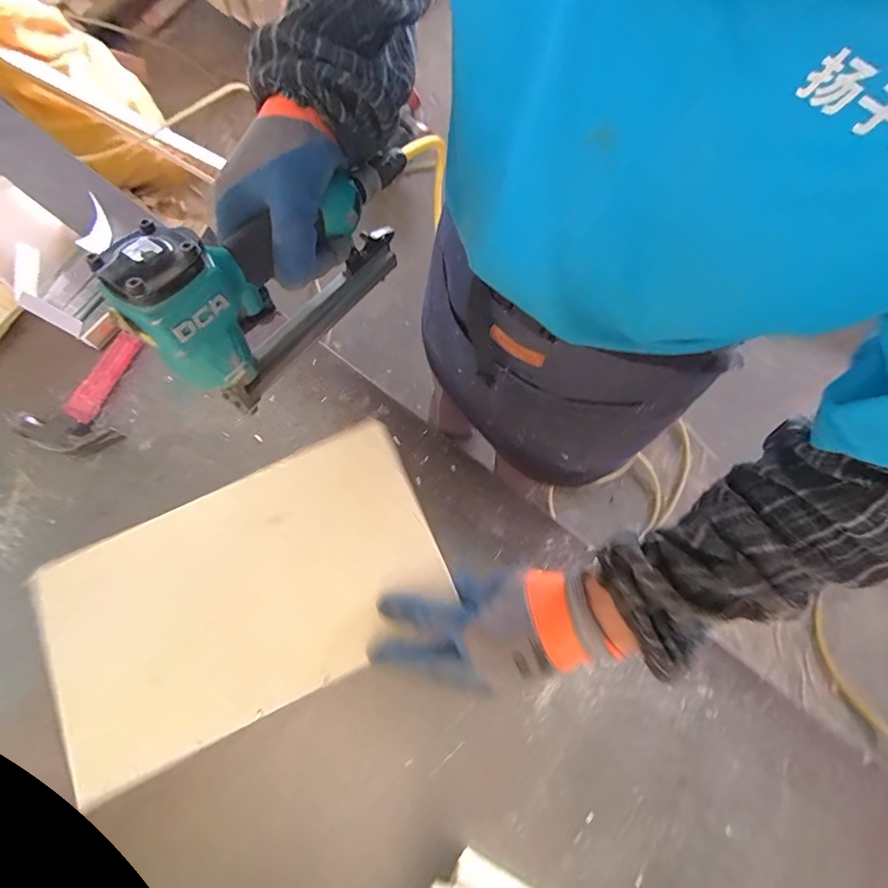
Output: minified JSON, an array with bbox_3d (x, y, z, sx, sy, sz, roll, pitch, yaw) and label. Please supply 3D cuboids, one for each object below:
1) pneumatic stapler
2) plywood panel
[{"bbox_3d":[-0.108,-0.150,0.340,0.053,0.161,0.254,36,77,10],"label":"pneumatic stapler"},{"bbox_3d":[-0.180,0.133,0.403,0.344,0.013,0.200,-25,75,-7],"label":"plywood panel"}]

